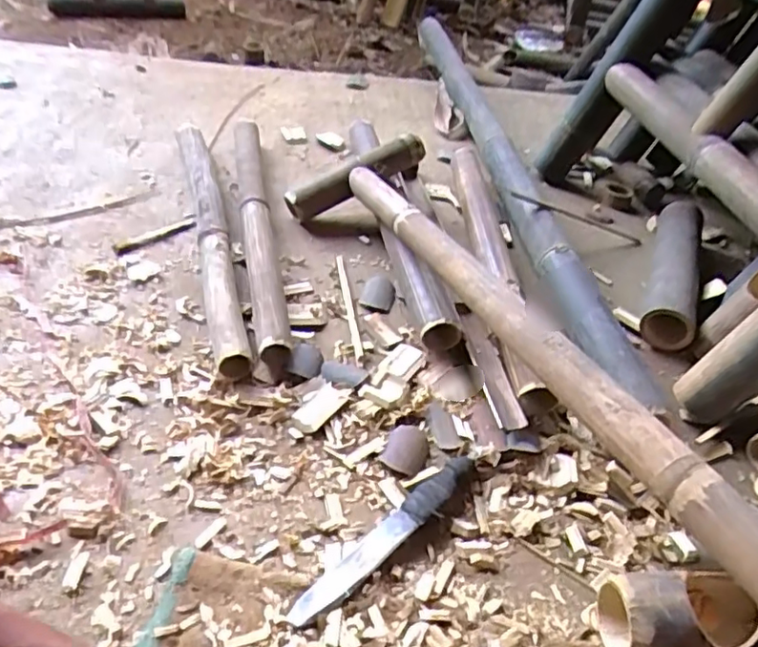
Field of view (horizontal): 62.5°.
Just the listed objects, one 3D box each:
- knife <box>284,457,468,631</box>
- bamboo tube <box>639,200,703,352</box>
[{"bbox_3d":[0.009,0.215,0.640,0.033,0.016,0.250,36,49,29],"label":"knife"},{"bbox_3d":[0.481,-0.095,1.019,0.075,0.068,0.351,19,43,13],"label":"bamboo tube"}]

